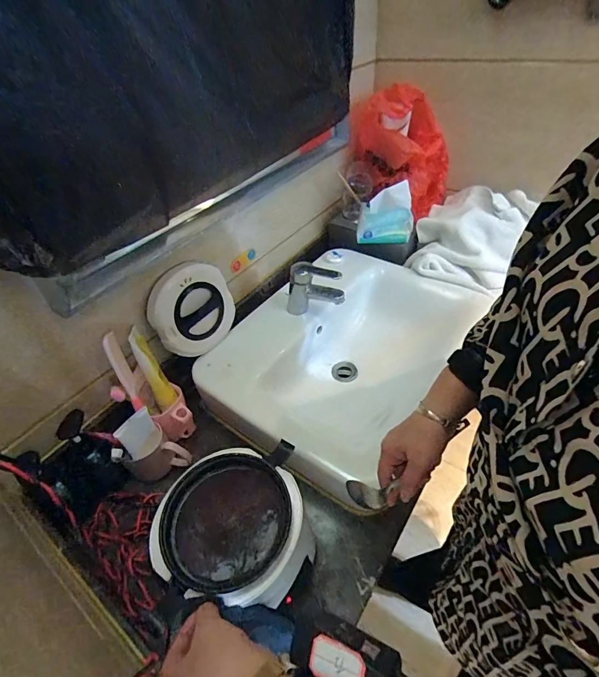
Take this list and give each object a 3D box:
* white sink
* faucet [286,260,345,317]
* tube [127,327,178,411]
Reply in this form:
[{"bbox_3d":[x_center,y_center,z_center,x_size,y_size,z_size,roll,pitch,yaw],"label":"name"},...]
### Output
[{"bbox_3d":[0.091,0.027,0.794,0.366,0.145,0.521,28,53,31],"label":"white sink"},{"bbox_3d":[0.032,-0.096,0.764,0.128,0.109,0.043,10,46,17],"label":"faucet"},{"bbox_3d":[-0.267,0.054,0.670,0.033,0.152,0.029,-27,15,-20],"label":"tube"}]

